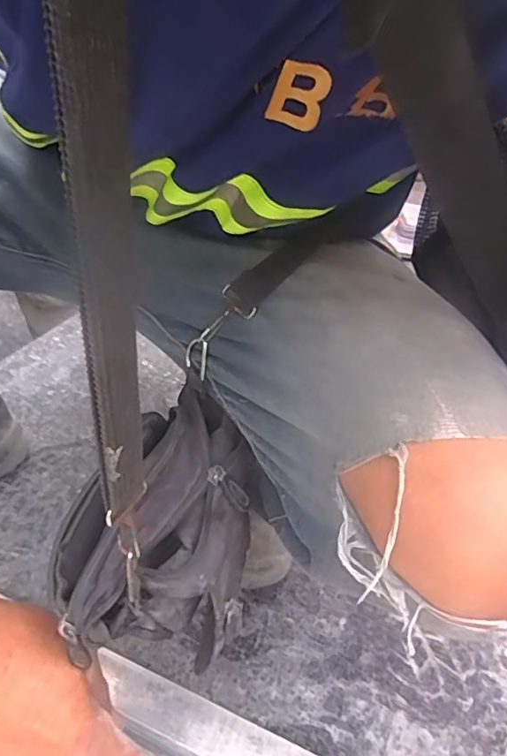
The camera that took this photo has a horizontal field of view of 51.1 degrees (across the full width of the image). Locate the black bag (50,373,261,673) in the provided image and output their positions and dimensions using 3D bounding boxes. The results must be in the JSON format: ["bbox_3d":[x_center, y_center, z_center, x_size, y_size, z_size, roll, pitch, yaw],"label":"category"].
[{"bbox_3d":[-0.052,0.078,0.324,0.100,0.070,0.151,8,33,2],"label":"black bag"}]

